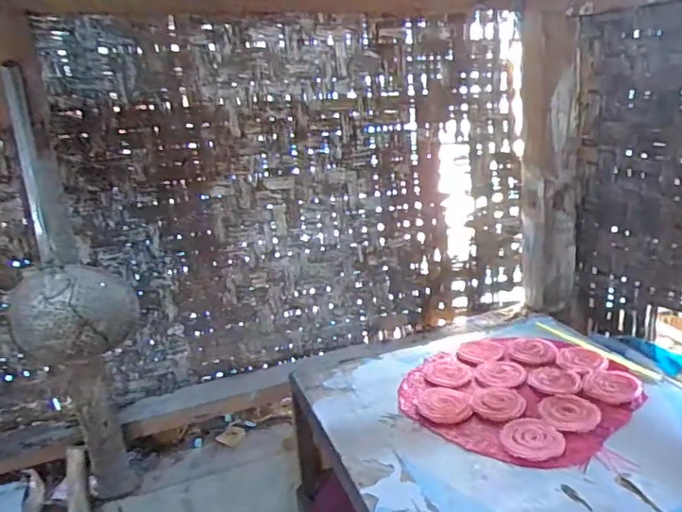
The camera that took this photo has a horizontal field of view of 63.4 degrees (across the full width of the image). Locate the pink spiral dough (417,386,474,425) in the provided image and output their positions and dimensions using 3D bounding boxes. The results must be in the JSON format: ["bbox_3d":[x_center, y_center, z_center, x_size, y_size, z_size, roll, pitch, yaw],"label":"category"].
[{"bbox_3d":[0.158,0.224,0.836,0.080,0.006,0.095,-4,18,5],"label":"pink spiral dough"}]

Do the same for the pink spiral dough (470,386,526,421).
[{"bbox_3d":[0.235,0.218,0.825,0.075,0.006,0.084,2,19,22],"label":"pink spiral dough"}]

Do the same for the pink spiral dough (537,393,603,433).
[{"bbox_3d":[0.327,0.224,0.794,0.079,0.007,0.088,6,21,30],"label":"pink spiral dough"}]

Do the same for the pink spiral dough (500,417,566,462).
[{"bbox_3d":[0.259,0.246,0.747,0.079,0.006,0.080,5,21,28],"label":"pink spiral dough"}]

